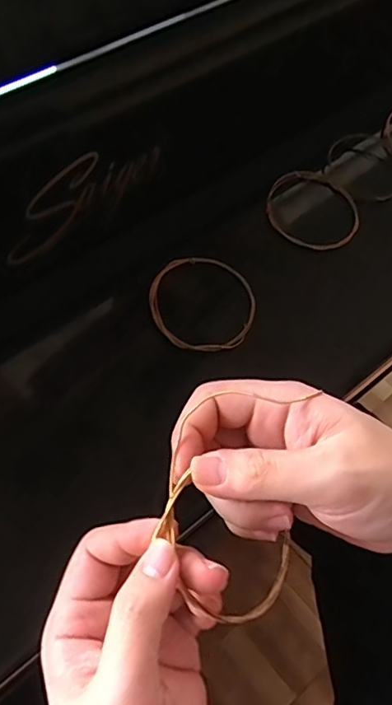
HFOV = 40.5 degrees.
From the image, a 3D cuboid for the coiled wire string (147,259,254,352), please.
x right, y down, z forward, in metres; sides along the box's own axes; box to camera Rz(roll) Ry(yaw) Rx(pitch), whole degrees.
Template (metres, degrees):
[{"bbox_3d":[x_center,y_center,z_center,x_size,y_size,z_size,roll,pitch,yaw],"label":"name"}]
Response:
[{"bbox_3d":[0.003,-0.033,0.364,0.071,0.006,0.071,1,58,1],"label":"coiled wire string"}]

